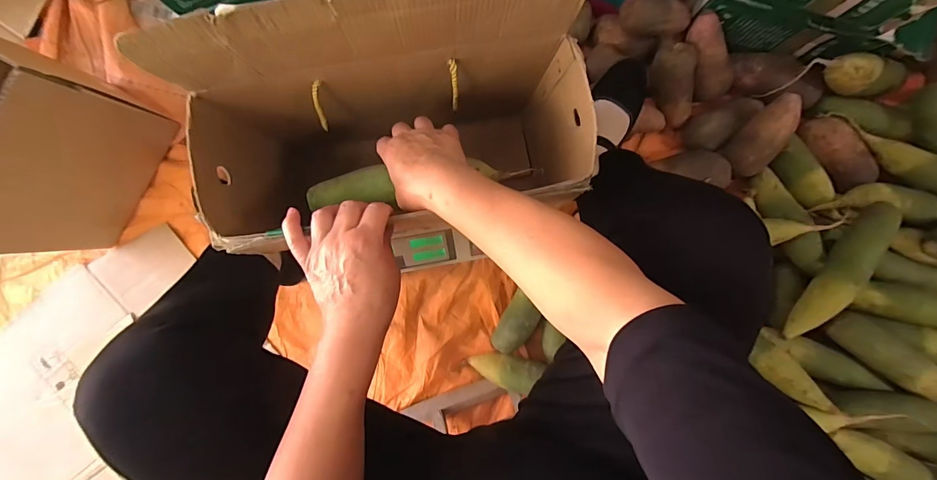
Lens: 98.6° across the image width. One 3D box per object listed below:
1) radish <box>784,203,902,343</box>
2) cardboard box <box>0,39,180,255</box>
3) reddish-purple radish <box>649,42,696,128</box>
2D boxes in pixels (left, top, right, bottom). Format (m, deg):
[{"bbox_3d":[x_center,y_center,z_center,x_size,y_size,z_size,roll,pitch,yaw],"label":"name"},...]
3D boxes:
[{"bbox_3d":[0.589,0.051,0.630,0.046,0.046,0.249,33,89,0],"label":"radish"},{"bbox_3d":[-0.619,-0.116,0.584,0.156,0.265,0.271,26,89,0],"label":"cardboard box"},{"bbox_3d":[0.361,-0.265,0.696,0.067,0.054,0.143,-30,127,-1],"label":"reddish-purple radish"}]

